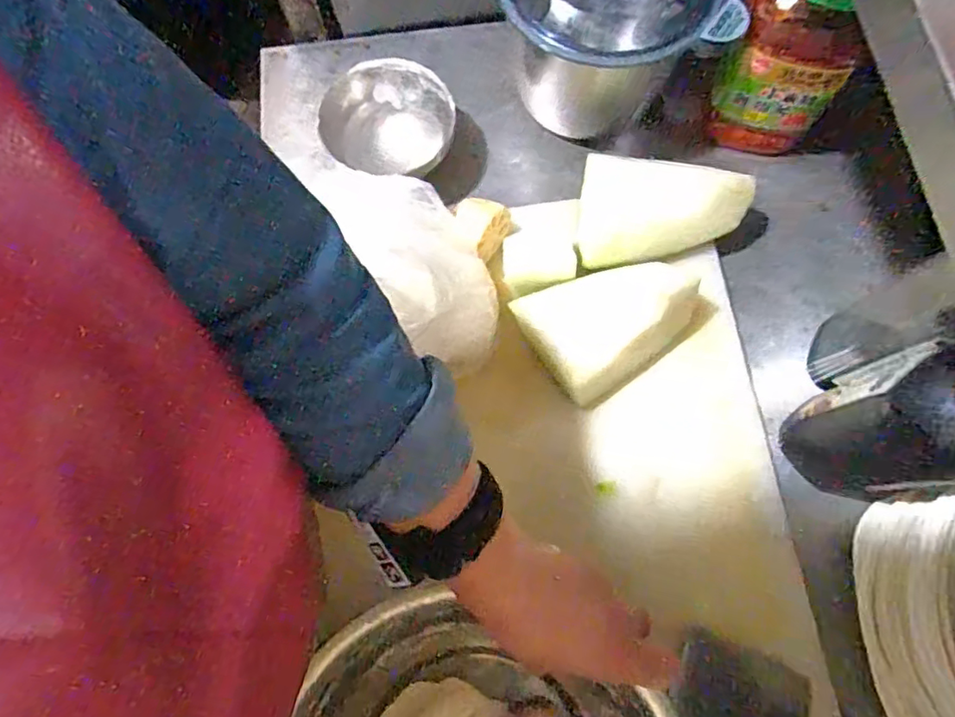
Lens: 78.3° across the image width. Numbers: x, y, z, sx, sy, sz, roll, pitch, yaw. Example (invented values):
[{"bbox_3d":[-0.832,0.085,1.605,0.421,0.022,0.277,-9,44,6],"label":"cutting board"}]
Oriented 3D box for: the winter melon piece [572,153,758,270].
[{"bbox_3d":[0.165,-0.135,0.534,0.142,0.069,0.067,10,74,5],"label":"winter melon piece"}]

